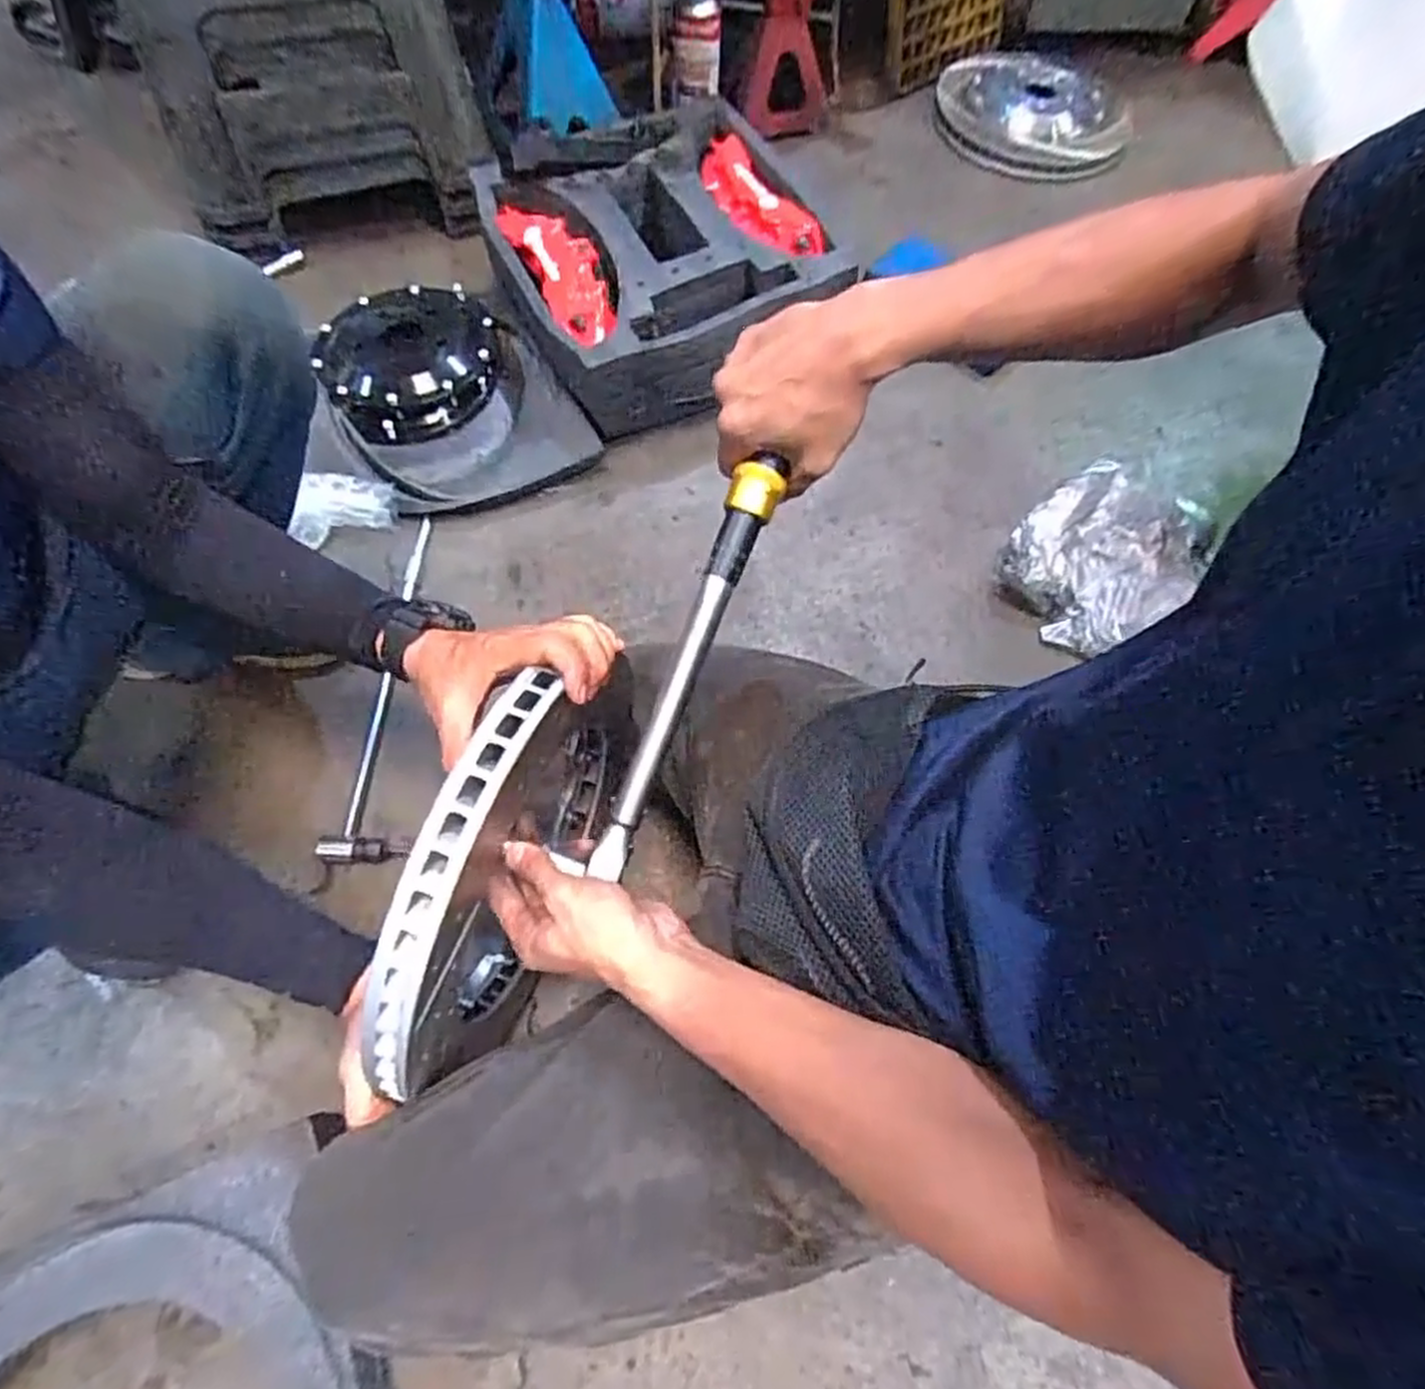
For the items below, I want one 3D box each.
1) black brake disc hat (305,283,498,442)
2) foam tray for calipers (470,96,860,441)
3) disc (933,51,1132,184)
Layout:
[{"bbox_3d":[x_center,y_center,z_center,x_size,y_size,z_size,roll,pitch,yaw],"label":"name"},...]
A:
[{"bbox_3d":[-0.423,-0.476,1.068,0.240,0.047,0.242,-30,69,-16],"label":"black brake disc hat"},{"bbox_3d":[-0.075,-0.598,1.080,0.408,0.162,0.398,-25,68,-14],"label":"foam tray for calipers"},{"bbox_3d":[0.609,-1.123,1.470,0.352,0.066,0.338,1,65,-3],"label":"disc"}]

